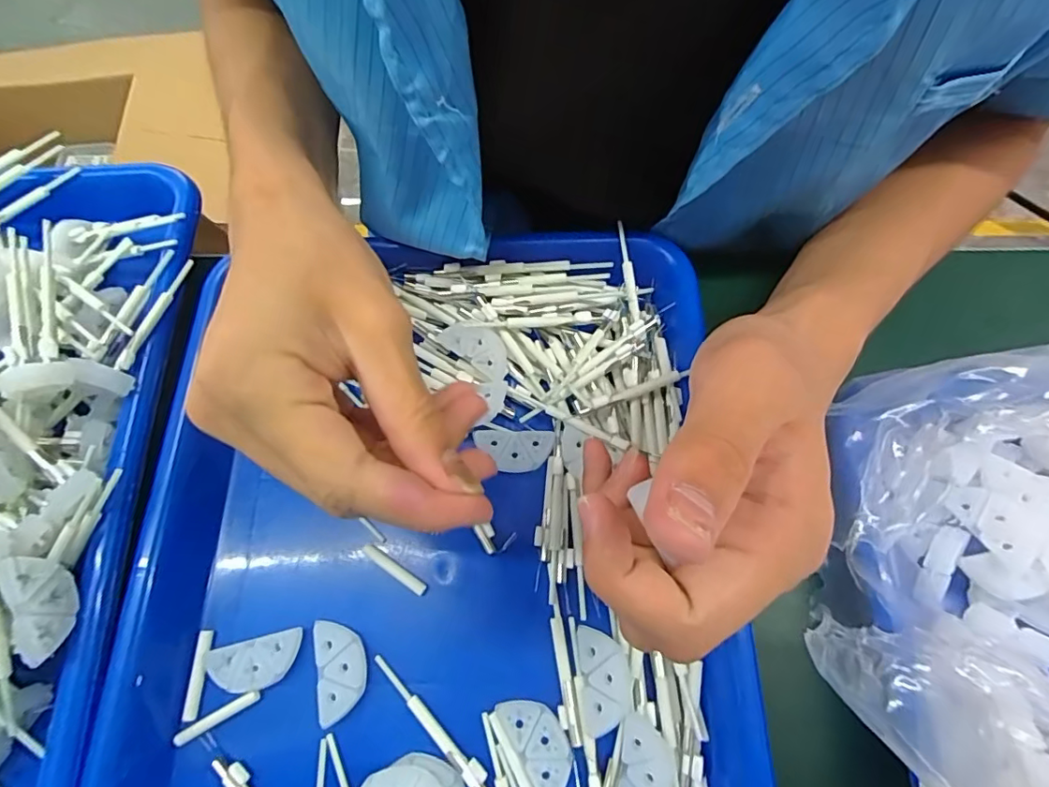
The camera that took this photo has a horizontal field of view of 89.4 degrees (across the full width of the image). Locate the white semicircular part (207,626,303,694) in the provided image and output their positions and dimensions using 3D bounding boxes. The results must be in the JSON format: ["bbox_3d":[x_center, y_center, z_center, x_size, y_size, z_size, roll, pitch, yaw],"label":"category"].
[{"bbox_3d":[-0.113,0.113,0.223,0.037,0.006,0.020,-13,69,-4],"label":"white semicircular part"}]

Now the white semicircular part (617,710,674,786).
[{"bbox_3d":[0.046,0.145,0.202,0.020,0.005,0.037,10,70,5],"label":"white semicircular part"}]

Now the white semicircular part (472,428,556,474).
[{"bbox_3d":[-0.005,0.027,0.254,0.038,0.004,0.020,1,69,2],"label":"white semicircular part"}]

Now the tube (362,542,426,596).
[{"bbox_3d":[-0.059,0.079,0.238,0.034,0.004,0.005,32,73,13],"label":"tube"}]

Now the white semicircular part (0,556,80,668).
[{"bbox_3d":[-0.179,0.078,0.197,0.005,0.020,0.038,-17,87,23],"label":"white semicircular part"}]

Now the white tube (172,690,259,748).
[{"bbox_3d":[-0.126,0.133,0.218,0.035,0.004,0.006,-28,71,-9],"label":"white tube"}]

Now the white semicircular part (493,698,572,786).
[{"bbox_3d":[0.007,0.138,0.210,0.020,0.004,0.038,-30,71,-10],"label":"white semicircular part"}]

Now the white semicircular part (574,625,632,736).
[{"bbox_3d":[0.033,0.116,0.215,0.020,0.006,0.038,-5,69,0],"label":"white semicircular part"}]

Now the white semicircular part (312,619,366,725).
[{"bbox_3d":[-0.077,0.115,0.222,0.020,0.005,0.038,-10,69,-2],"label":"white semicircular part"}]

